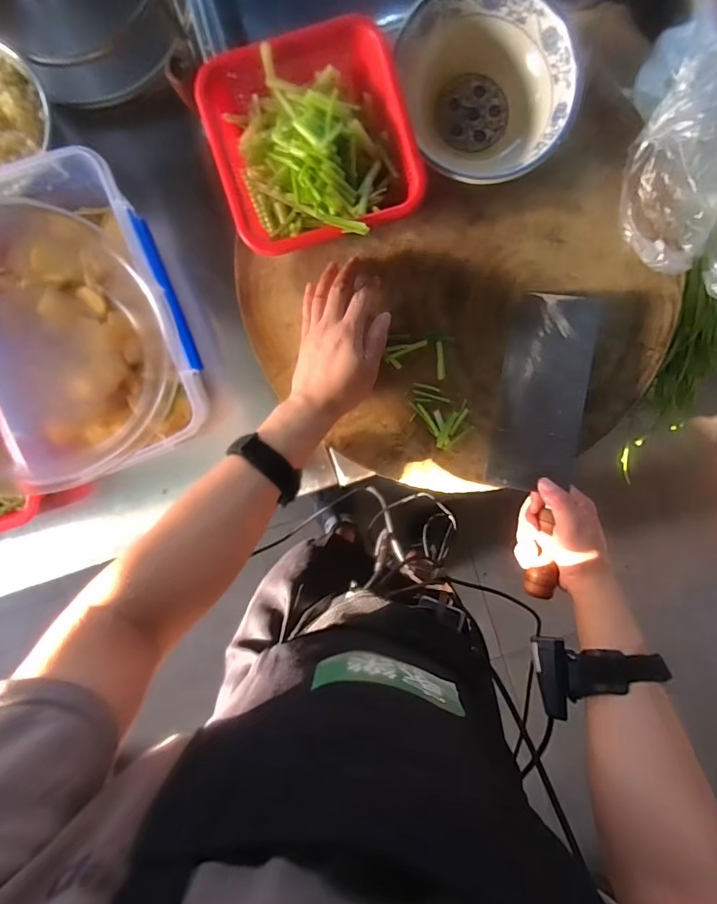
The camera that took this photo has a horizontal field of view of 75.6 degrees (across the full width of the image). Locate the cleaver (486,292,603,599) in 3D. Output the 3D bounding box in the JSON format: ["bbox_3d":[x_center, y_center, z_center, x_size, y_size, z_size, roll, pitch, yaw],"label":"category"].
[{"bbox_3d":[0.190,-0.011,0.491,0.087,0.032,0.310,7,91,-2],"label":"cleaver"}]

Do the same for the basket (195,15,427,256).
[{"bbox_3d":[-0.044,-0.292,0.431,0.174,0.060,0.194,-16,94,1],"label":"basket"}]

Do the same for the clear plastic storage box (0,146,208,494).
[{"bbox_3d":[-0.292,-0.139,0.482,0.202,0.083,0.327,-21,94,1],"label":"clear plastic storage box"}]

